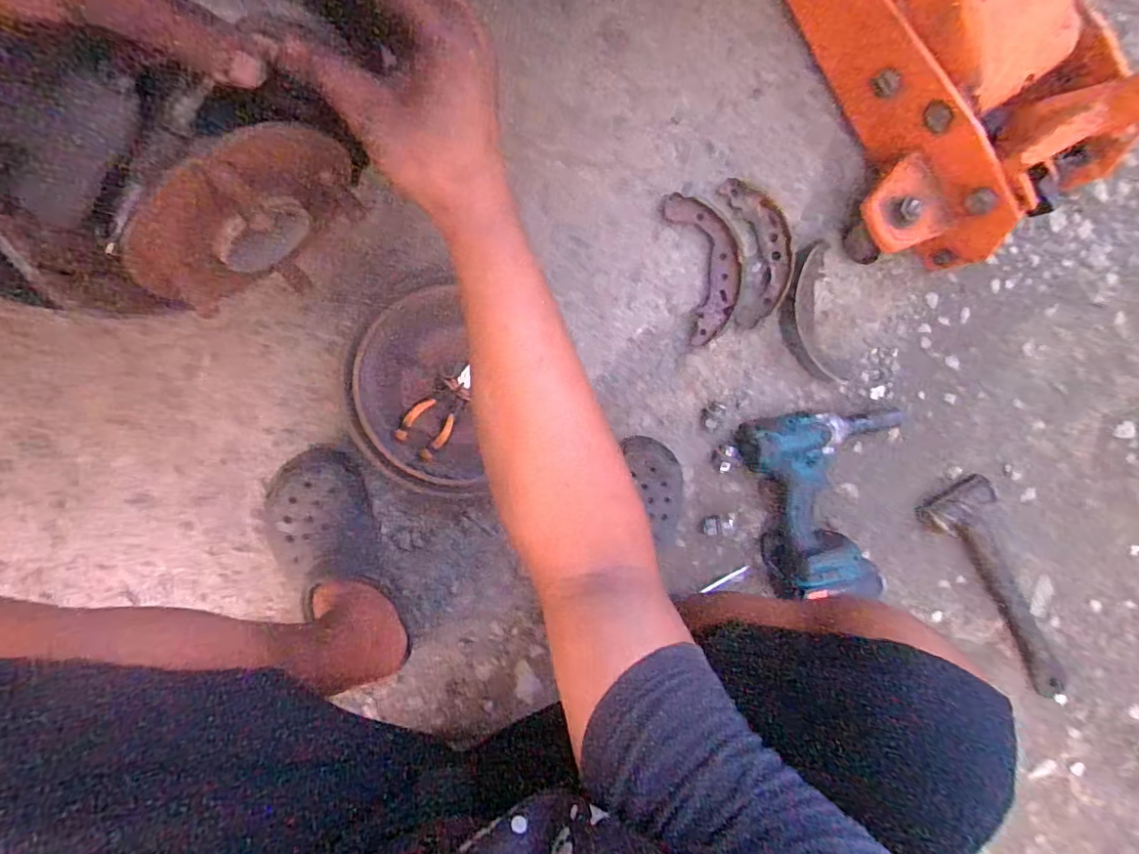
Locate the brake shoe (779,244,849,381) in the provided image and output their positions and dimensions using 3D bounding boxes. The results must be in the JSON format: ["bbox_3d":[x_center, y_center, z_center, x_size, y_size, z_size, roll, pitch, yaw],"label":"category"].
[{"bbox_3d":[0.301,-0.133,0.689,0.068,0.036,0.177,-21,115,-5],"label":"brake shoe"}]

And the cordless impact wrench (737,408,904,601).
[{"bbox_3d":[0.340,0.086,0.674,0.216,0.093,0.231,-13,94,-7],"label":"cordless impact wrench"}]

